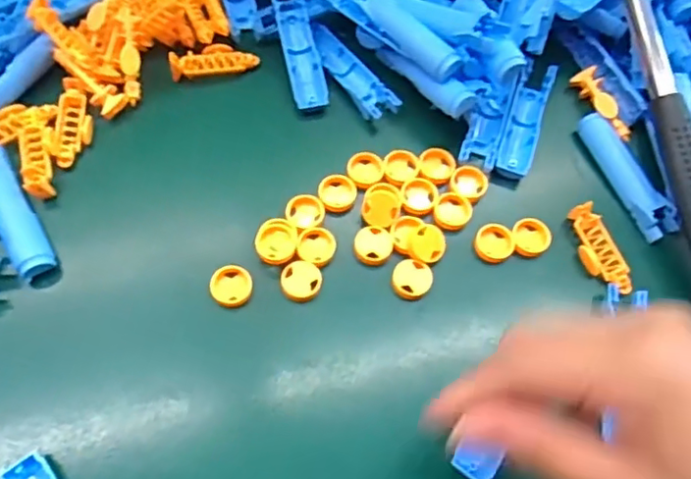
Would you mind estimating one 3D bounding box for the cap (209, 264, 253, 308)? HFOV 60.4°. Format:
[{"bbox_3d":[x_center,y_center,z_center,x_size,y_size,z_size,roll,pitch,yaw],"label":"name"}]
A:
[{"bbox_3d":[-0.055,0.023,0.288,0.019,0.006,0.020,1,64,-2],"label":"cap"}]

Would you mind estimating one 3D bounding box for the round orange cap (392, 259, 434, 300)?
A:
[{"bbox_3d":[0.033,0.020,0.293,0.019,0.005,0.019,1,64,-2],"label":"round orange cap"}]

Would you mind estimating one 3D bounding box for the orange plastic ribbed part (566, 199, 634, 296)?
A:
[{"bbox_3d":[0.130,0.005,0.301,0.018,0.011,0.047,-18,66,-11],"label":"orange plastic ribbed part"}]

